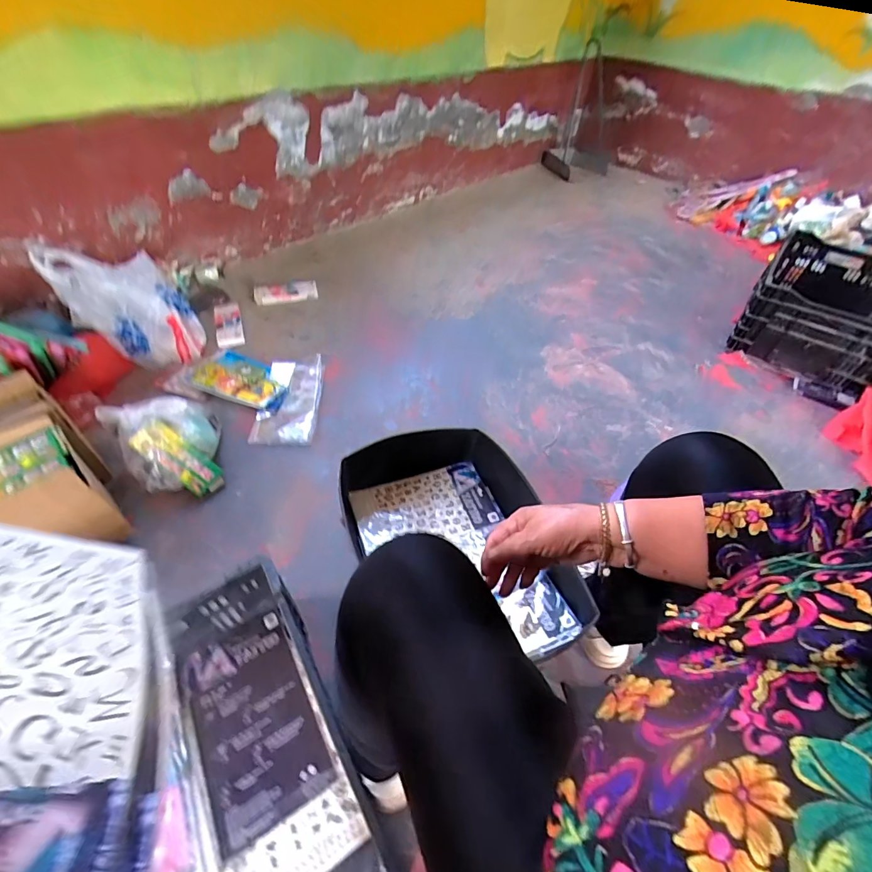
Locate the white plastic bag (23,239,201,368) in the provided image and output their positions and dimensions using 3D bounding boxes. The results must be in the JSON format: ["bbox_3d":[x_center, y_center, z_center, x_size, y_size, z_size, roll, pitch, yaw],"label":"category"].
[{"bbox_3d":[-0.822,-0.349,1.128,0.274,0.301,0.204,-34,57,-30],"label":"white plastic bag"}]

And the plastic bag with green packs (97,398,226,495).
[{"bbox_3d":[-0.578,0.019,0.920,0.202,0.147,0.206,-30,55,-28],"label":"plastic bag with green packs"}]

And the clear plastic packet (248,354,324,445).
[{"bbox_3d":[-0.396,-0.102,1.126,0.158,0.027,0.310,0,47,-3],"label":"clear plastic packet"}]

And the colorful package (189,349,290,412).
[{"bbox_3d":[-0.546,-0.167,1.174,0.288,0.025,0.172,17,48,12],"label":"colorful package"}]

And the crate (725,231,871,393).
[{"bbox_3d":[1.312,-0.425,1.380,0.431,0.226,0.661,32,52,24],"label":"crate"}]

